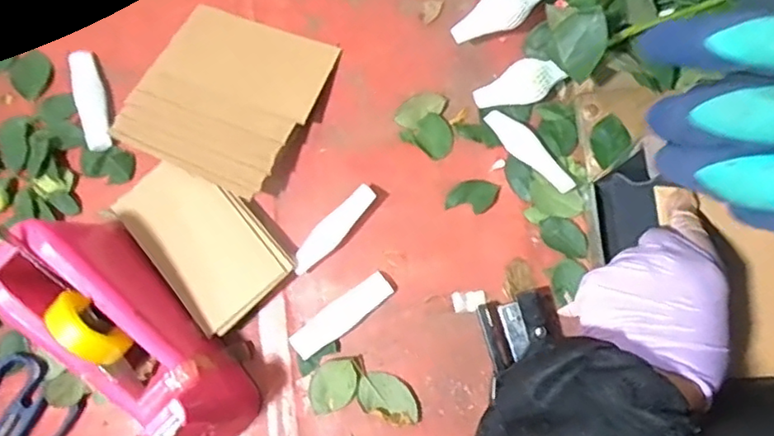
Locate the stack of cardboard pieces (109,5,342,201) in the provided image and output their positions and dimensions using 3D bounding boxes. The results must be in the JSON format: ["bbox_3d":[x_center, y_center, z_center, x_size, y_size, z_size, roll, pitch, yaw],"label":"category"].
[{"bbox_3d":[-0.132,-0.103,0.501,0.134,0.022,0.141,26,80,4],"label":"stack of cardboard pieces"}]

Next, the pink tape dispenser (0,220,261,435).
[{"bbox_3d":[-0.189,0.090,0.448,0.083,0.108,0.203,-44,82,-8],"label":"pink tape dispenser"}]

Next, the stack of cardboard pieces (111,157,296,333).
[{"bbox_3d":[-0.146,0.016,0.489,0.087,0.024,0.136,-39,82,-8],"label":"stack of cardboard pieces"}]

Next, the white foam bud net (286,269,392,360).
[{"bbox_3d":[-0.035,0.077,0.477,0.088,0.008,0.024,-38,82,-8],"label":"white foam bud net"}]

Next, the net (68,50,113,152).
[{"bbox_3d":[-0.258,-0.101,0.524,0.026,0.014,0.092,-13,79,-3],"label":"net"}]

